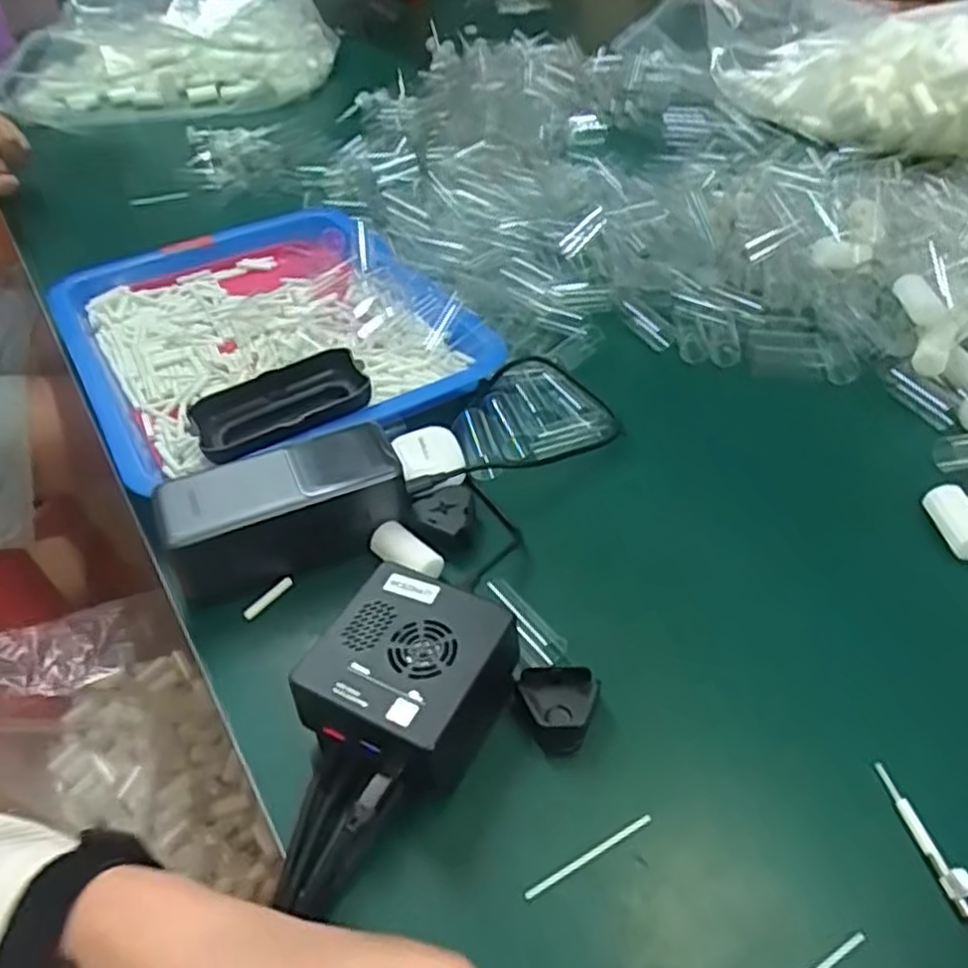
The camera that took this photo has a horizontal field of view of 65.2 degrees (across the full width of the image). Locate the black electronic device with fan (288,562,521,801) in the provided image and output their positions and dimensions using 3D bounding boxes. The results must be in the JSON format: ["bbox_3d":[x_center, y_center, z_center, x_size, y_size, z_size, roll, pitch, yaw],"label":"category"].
[{"bbox_3d":[-0.032,0.087,0.337,0.079,0.043,0.081,17,47,21],"label":"black electronic device with fan"}]

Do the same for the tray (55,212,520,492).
[{"bbox_3d":[-0.175,-0.121,0.580,0.254,0.041,0.324,-26,47,-22],"label":"tray"}]

